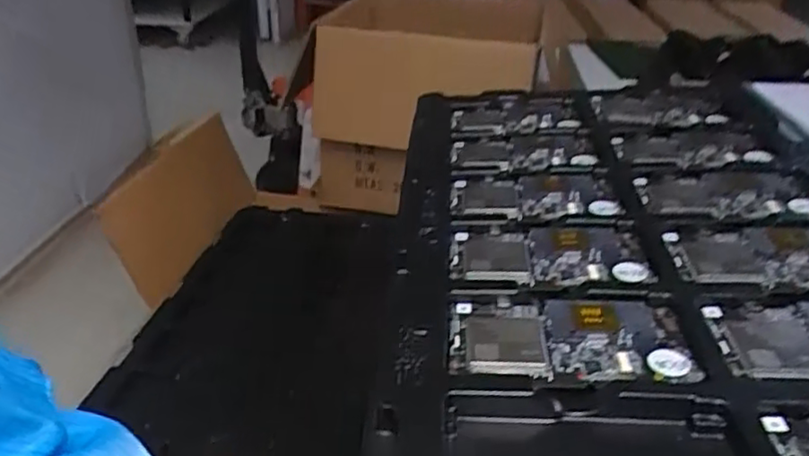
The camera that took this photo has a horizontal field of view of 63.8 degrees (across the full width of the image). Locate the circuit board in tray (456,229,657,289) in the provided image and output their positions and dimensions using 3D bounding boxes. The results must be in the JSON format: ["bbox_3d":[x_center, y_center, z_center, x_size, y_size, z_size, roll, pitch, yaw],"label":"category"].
[{"bbox_3d":[0.094,0.017,0.431,0.123,0.009,0.072,2,31,1],"label":"circuit board in tray"}]

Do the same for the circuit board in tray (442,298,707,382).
[{"bbox_3d":[0.088,0.060,0.356,0.125,0.008,0.064,4,31,4],"label":"circuit board in tray"}]

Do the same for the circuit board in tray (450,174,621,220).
[{"bbox_3d":[0.098,-0.024,0.509,0.122,0.012,0.074,2,31,1],"label":"circuit board in tray"}]

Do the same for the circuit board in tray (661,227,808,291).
[{"bbox_3d":[0.237,0.018,0.418,0.124,0.006,0.069,2,31,1],"label":"circuit board in tray"}]

